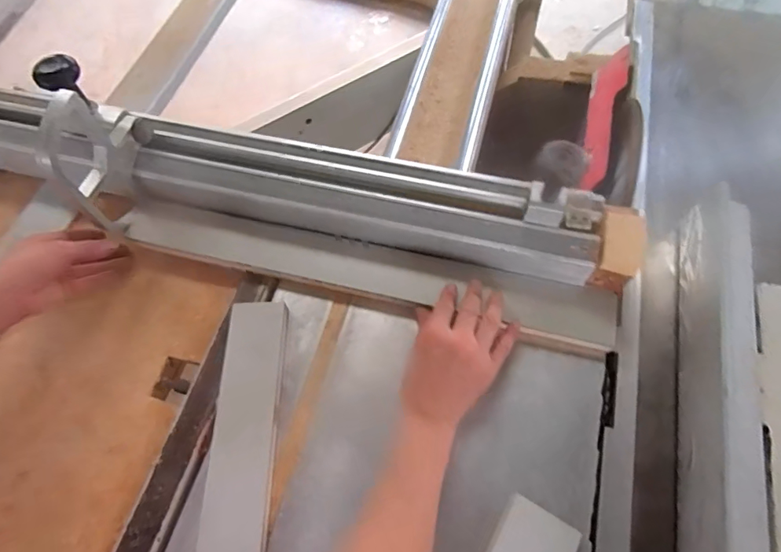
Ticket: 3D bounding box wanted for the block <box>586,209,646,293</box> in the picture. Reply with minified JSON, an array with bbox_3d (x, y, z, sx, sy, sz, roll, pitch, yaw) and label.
[{"bbox_3d":[0.241,-0.030,0.512,0.044,0.052,0.086,12,64,8],"label":"block"}]

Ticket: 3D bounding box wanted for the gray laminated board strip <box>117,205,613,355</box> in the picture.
[{"bbox_3d":[-0.043,-0.007,0.564,0.587,0.023,0.065,11,63,10],"label":"gray laminated board strip"}]

